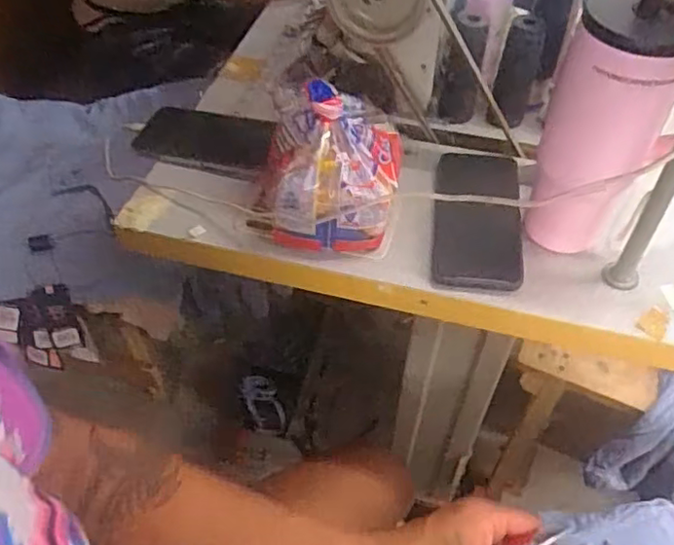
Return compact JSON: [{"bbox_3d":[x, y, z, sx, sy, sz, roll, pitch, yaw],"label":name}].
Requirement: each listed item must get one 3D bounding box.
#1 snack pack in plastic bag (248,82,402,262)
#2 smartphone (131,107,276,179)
[{"bbox_3d":[-0.011,-0.098,0.570,0.134,0.116,0.111,6,50,4],"label":"snack pack in plastic bag"},{"bbox_3d":[-0.138,-0.143,0.672,0.148,0.014,0.076,12,65,14],"label":"smartphone"}]

